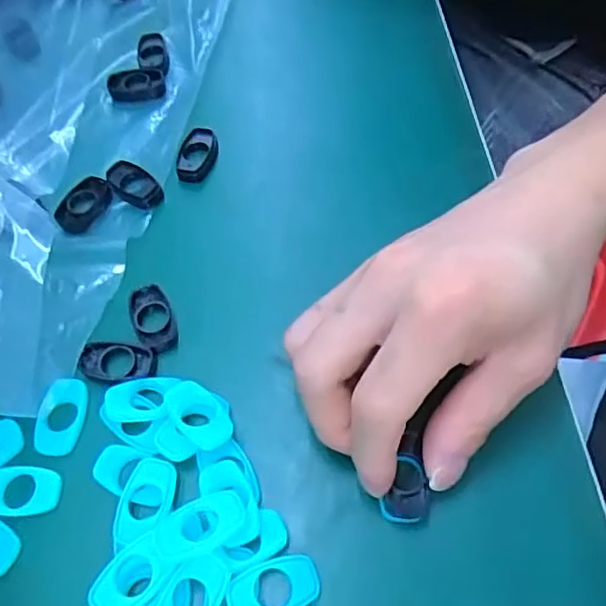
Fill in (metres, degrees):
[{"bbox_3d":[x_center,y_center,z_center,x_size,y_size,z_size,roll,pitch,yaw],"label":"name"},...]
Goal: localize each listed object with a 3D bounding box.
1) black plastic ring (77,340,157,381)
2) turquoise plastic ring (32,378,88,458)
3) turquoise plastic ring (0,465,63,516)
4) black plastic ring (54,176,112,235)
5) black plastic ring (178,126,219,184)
[{"bbox_3d":[-0.080,0.025,0.267,0.033,0.004,0.017,4,60,6],"label":"black plastic ring"},{"bbox_3d":[-0.100,0.047,0.258,0.018,0.006,0.031,9,61,8],"label":"turquoise plastic ring"},{"bbox_3d":[-0.113,0.073,0.244,0.034,0.004,0.019,1,60,4],"label":"turquoise plastic ring"},{"bbox_3d":[-0.112,-0.050,0.315,0.019,0.007,0.034,22,63,15],"label":"black plastic ring"},{"bbox_3d":[-0.055,-0.078,0.328,0.017,0.008,0.033,7,60,7],"label":"black plastic ring"}]

